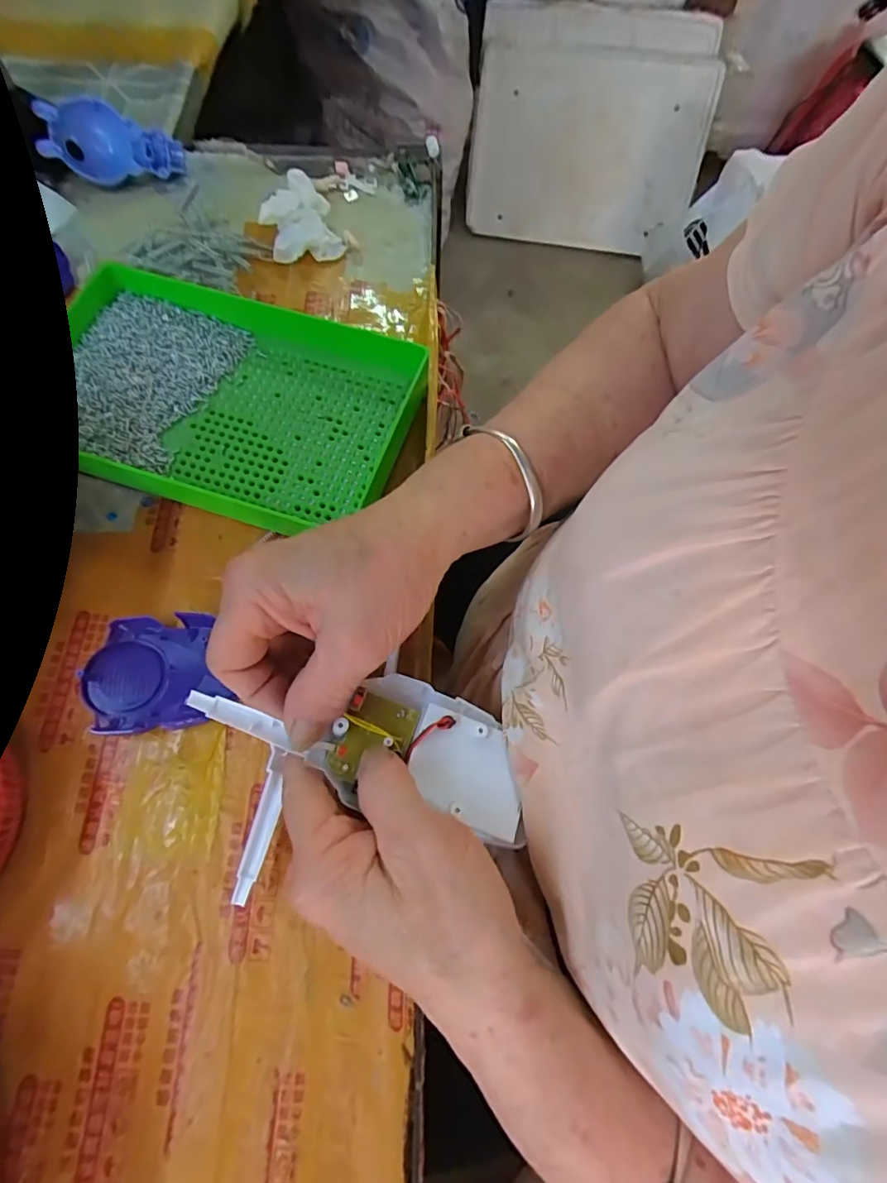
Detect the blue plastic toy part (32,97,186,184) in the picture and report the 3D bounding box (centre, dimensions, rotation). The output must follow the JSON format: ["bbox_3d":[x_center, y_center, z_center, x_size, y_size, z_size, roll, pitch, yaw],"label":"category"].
[{"bbox_3d":[-0.271,-0.367,0.426,0.103,0.038,0.046,-2,69,-17],"label":"blue plastic toy part"}]

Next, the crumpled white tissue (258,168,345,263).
[{"bbox_3d":[-0.118,-0.302,0.419,0.055,0.024,0.072,-19,70,-9],"label":"crumpled white tissue"}]

